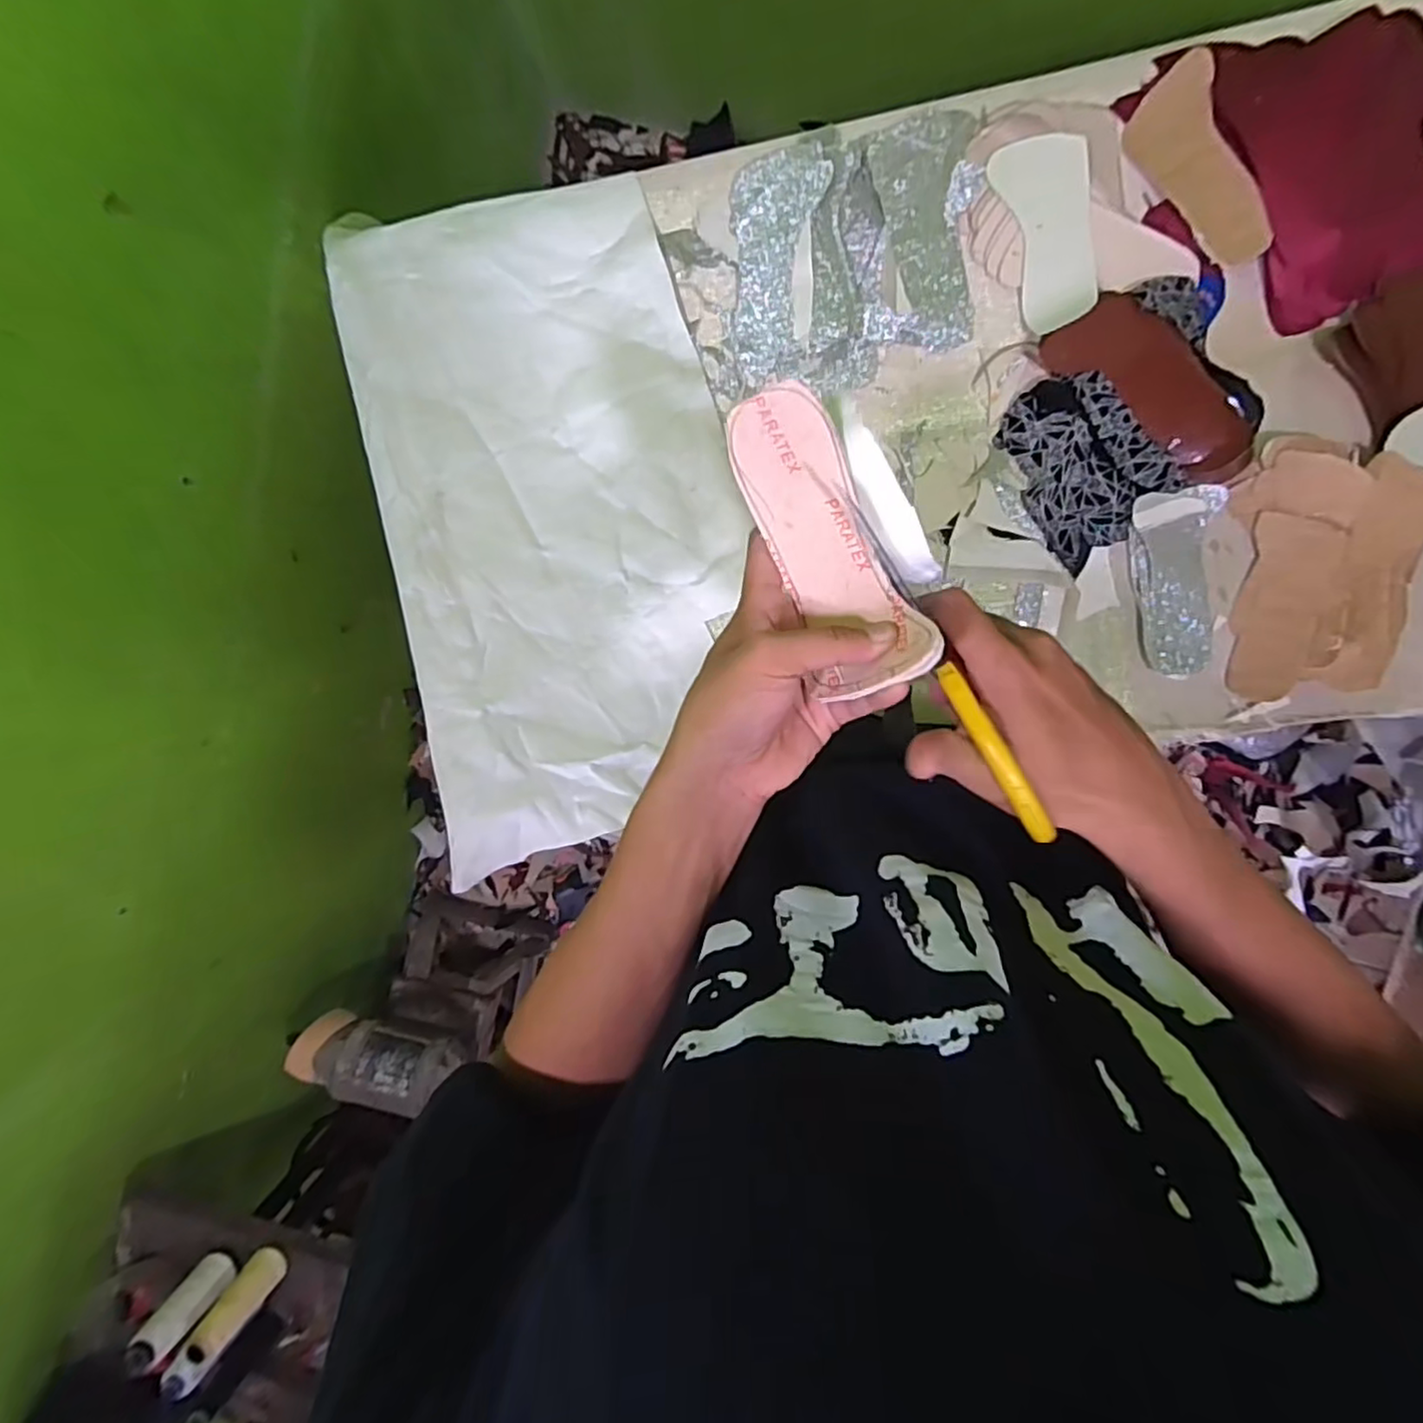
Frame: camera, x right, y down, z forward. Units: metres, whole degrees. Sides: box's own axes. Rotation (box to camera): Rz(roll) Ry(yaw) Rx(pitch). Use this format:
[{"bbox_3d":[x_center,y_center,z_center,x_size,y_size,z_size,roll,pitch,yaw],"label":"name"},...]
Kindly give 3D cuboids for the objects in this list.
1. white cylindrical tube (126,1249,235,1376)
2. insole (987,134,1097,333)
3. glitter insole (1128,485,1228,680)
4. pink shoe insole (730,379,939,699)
[{"bbox_3d":[-0.629,0.710,0.801,0.043,0.115,0.043,1,97,6],"label":"white cylindrical tube"},{"bbox_3d":[0.297,-0.419,0.584,0.070,0.007,0.155,-15,95,30],"label":"insole"},{"bbox_3d":[0.435,-0.119,0.632,0.078,0.013,0.169,-5,102,1],"label":"glitter insole"},{"bbox_3d":[0.053,-0.081,0.314,0.050,0.052,0.147,-25,86,9],"label":"pink shoe insole"}]

